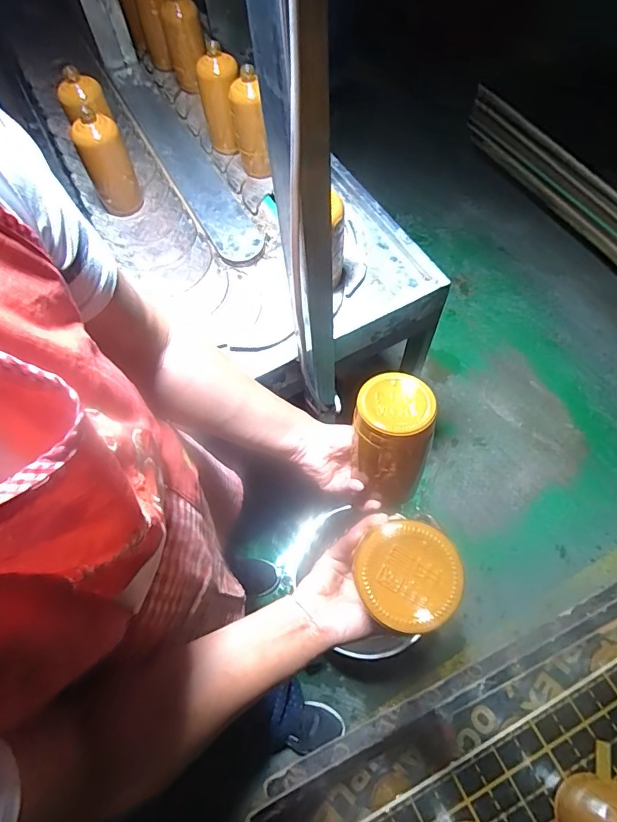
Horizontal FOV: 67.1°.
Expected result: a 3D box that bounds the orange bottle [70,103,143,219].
[{"bbox_3d":[-0.365,-0.449,0.851,0.075,0.187,0.069,-22,65,-8],"label":"orange bottle"}]

